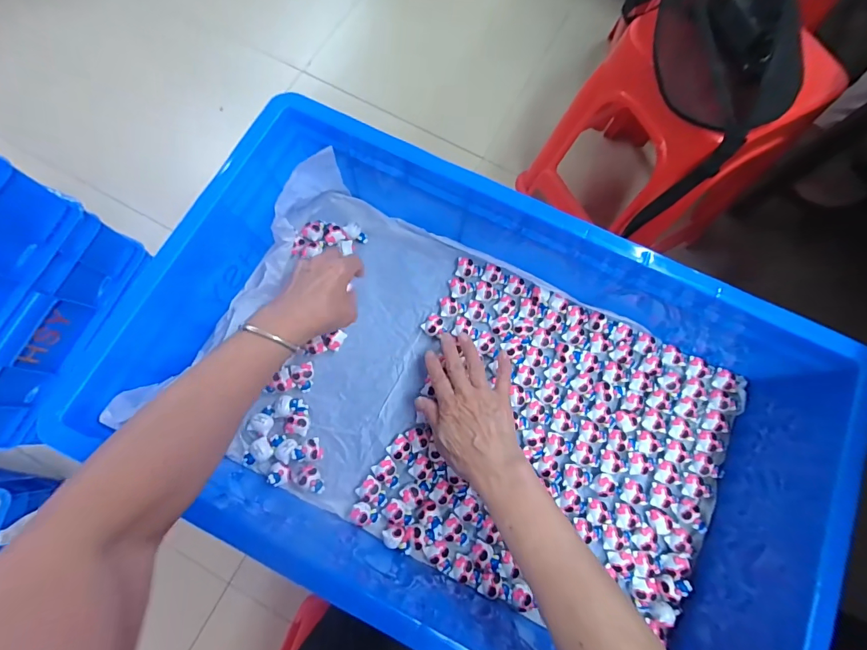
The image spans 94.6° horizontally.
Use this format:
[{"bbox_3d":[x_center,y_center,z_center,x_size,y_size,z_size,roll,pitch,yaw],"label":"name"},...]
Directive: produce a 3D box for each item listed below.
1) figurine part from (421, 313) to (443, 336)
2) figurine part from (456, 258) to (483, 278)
[{"bbox_3d":[0.000,0.001,0.496,0.027,0.014,0.025,0,74,-1],"label":"figurine part"},{"bbox_3d":[0.047,-0.072,0.519,0.034,0.016,0.024,12,74,3],"label":"figurine part"}]

